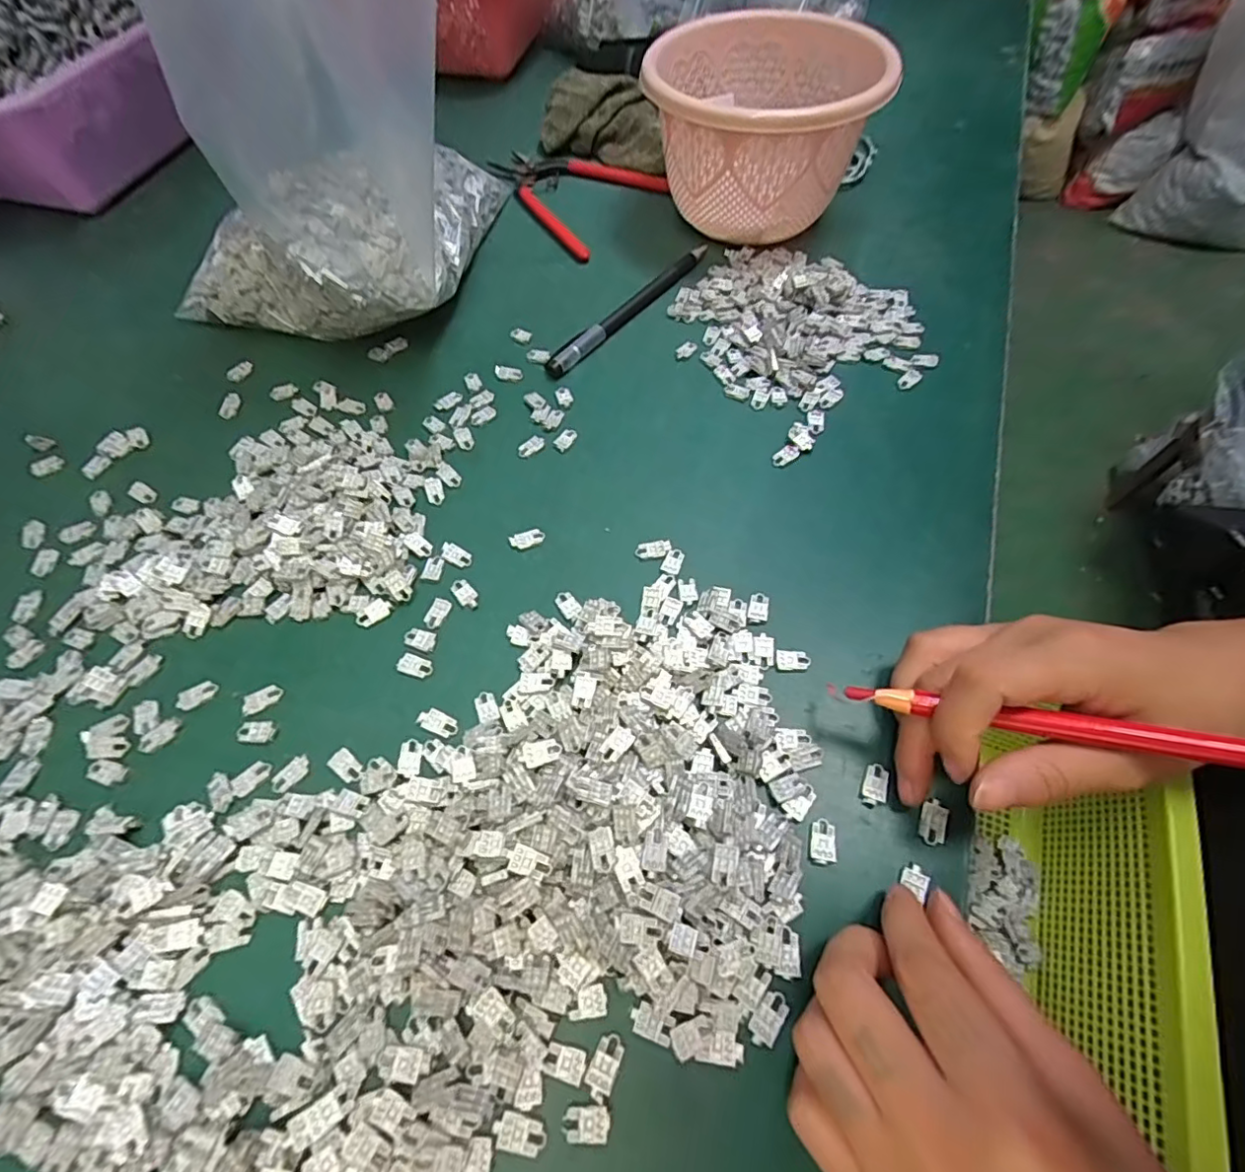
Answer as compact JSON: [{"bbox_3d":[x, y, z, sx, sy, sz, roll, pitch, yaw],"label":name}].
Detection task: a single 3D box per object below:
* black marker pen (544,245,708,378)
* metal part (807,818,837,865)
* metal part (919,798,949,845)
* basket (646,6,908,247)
[{"bbox_3d":[0.005,-0.178,0.360,0.014,0.010,0.149,33,66,19],"label":"black marker pen"},{"bbox_3d":[0.072,0.092,0.207,0.009,0.004,0.015,10,61,7],"label":"metal part"},{"bbox_3d":[0.114,0.086,0.209,0.009,0.004,0.016,18,62,12],"label":"metal part"},{"bbox_3d":[0.090,-0.293,0.377,0.137,0.087,0.144,9,61,6],"label":"basket"}]

